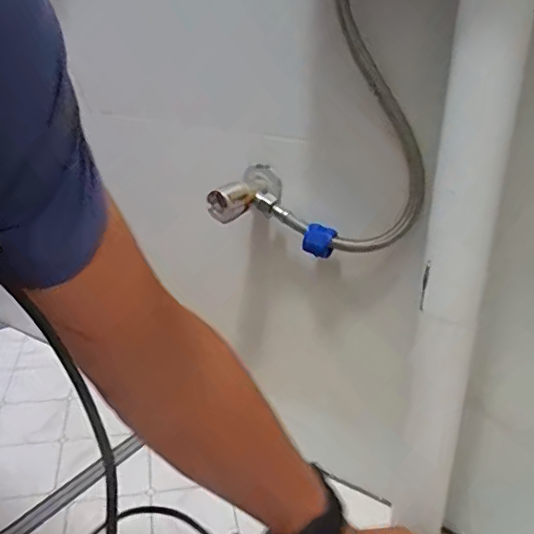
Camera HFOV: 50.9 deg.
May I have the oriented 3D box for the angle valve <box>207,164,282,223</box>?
[{"bbox_3d":[-0.021,-0.072,0.562,0.082,0.039,0.050,-32,37,-32],"label":"angle valve"}]

